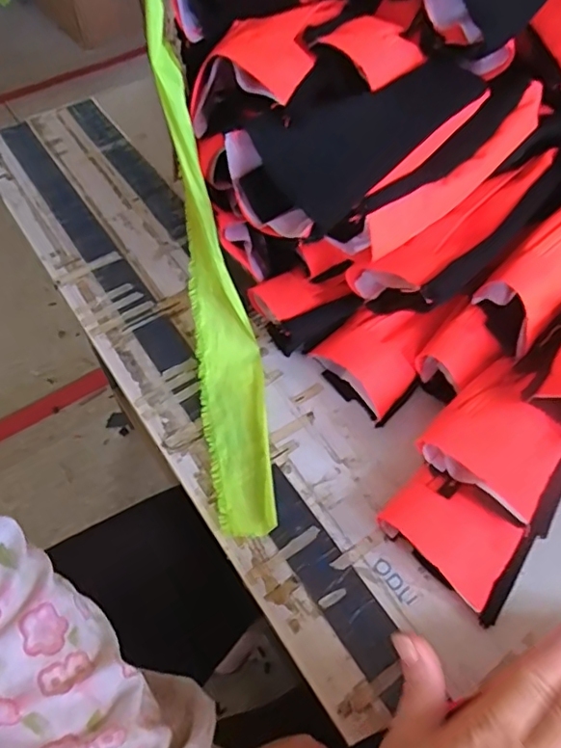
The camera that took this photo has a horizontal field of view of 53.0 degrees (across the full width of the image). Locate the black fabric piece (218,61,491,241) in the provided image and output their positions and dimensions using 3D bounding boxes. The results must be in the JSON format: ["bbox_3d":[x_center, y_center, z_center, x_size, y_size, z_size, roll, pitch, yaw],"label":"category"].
[{"bbox_3d":[0.065,-0.190,0.439,0.087,0.058,0.222,36,64,22],"label":"black fabric piece"}]

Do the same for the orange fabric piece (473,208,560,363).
[{"bbox_3d":[0.247,-0.107,0.477,0.198,0.058,0.057,-39,64,-22],"label":"orange fabric piece"}]

